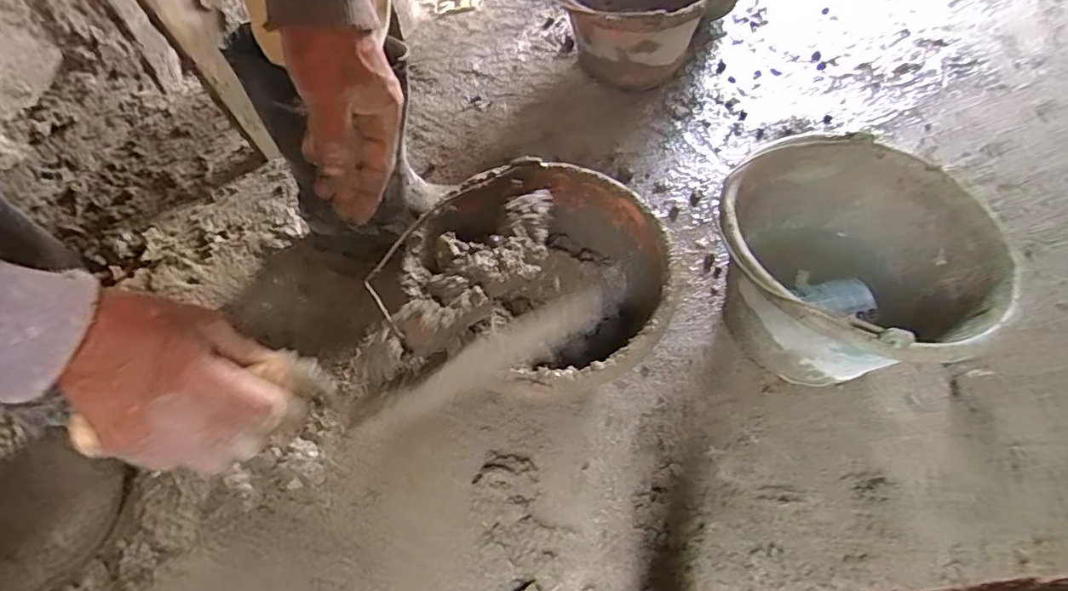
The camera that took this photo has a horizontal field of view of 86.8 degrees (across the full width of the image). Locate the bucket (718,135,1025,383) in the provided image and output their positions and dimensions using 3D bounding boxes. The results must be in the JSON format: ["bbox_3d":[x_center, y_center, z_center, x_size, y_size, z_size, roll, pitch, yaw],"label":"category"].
[{"bbox_3d":[0.313,-0.019,0.602,0.258,0.184,0.257,1,58,-1],"label":"bucket"}]

